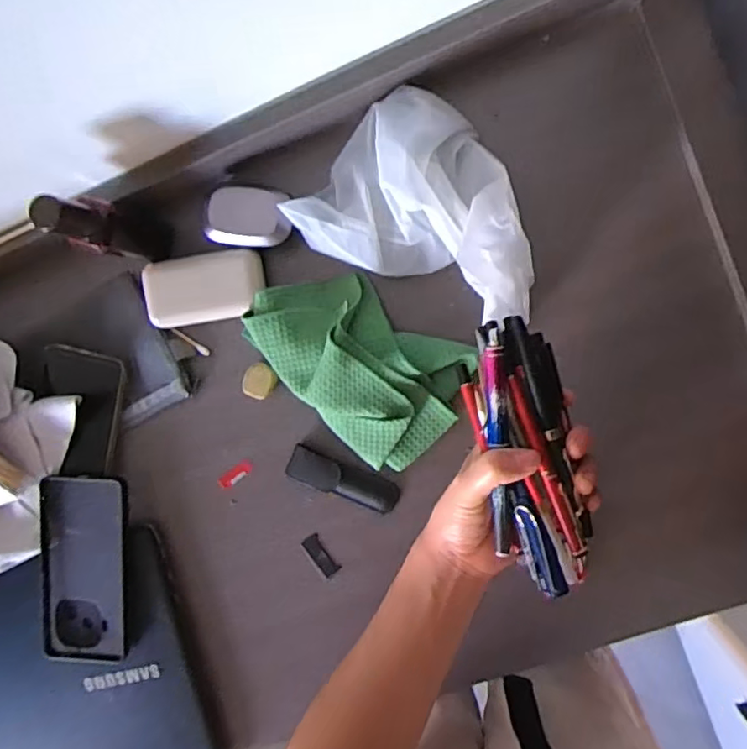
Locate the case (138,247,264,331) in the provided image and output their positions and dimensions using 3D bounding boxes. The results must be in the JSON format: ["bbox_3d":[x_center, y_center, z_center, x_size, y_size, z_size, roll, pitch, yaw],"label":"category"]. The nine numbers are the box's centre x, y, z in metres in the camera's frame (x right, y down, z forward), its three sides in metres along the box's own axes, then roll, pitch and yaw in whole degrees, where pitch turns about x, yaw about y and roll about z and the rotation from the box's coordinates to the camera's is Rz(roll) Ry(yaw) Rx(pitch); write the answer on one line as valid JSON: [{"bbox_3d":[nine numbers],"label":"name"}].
[{"bbox_3d":[-0.142,-0.073,0.502,0.103,0.017,0.055,-8,95,8],"label":"case"}]

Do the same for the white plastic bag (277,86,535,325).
[{"bbox_3d":[0.047,-0.115,0.448,0.189,0.063,0.147,39,99,2],"label":"white plastic bag"}]

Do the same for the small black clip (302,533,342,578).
[{"bbox_3d":[-0.047,0.161,0.528,0.017,0.004,0.039,-36,91,9],"label":"small black clip"}]

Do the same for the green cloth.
[{"bbox_3d":[-0.019,-0.007,0.484,0.186,0.050,0.125,33,98,3],"label":"green cloth"}]

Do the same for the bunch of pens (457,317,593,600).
[{"bbox_3d":[0.102,0.052,0.395,0.062,0.036,0.175,-12,86,8],"label":"bunch of pens"}]

